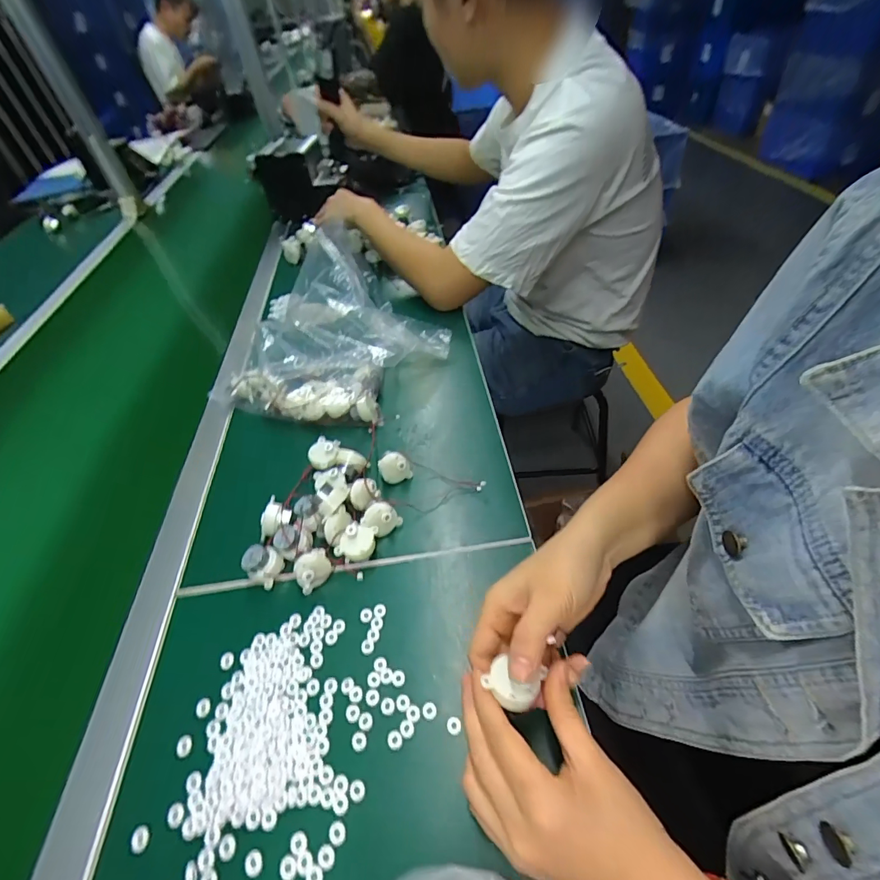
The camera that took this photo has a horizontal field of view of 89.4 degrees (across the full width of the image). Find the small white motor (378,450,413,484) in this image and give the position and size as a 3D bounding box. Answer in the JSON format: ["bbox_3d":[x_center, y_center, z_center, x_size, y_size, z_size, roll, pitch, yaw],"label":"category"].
[{"bbox_3d":[-0.050,0.030,0.492,0.034,0.033,0.022,-22,48,-13],"label":"small white motor"}]

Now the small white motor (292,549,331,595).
[{"bbox_3d":[-0.119,0.120,0.415,0.033,0.034,0.026,-29,8,-23],"label":"small white motor"}]

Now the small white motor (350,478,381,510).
[{"bbox_3d":[-0.081,0.056,0.470,0.032,0.020,0.028,-38,87,-7],"label":"small white motor"}]

